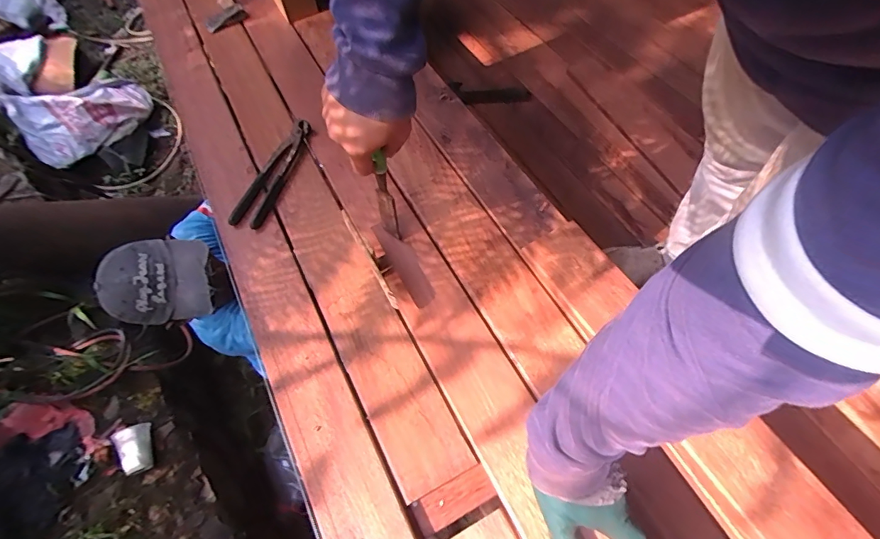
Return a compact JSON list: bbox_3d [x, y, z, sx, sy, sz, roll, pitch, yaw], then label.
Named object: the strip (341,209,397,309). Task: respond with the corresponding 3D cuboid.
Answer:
[{"bbox_3d":[-0.092,-0.018,0.579,0.011,0.024,0.158,-27,62,-11],"label":"strip"}]

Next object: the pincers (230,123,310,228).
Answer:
[{"bbox_3d":[-0.276,-0.161,0.728,0.056,0.015,0.224,10,61,10],"label":"pincers"}]

